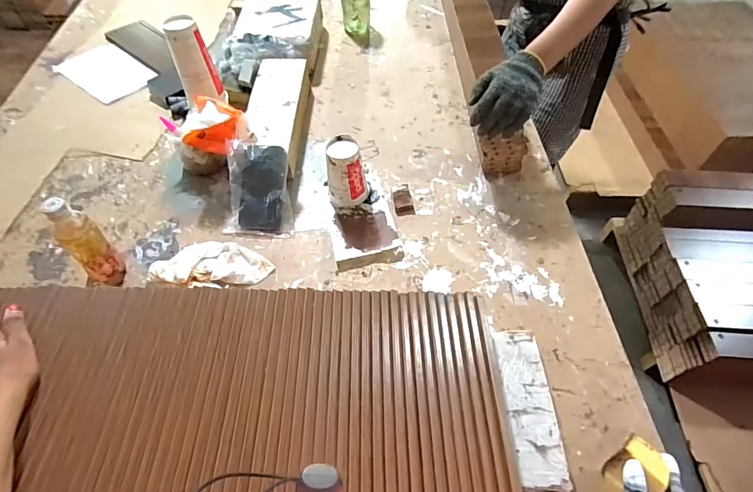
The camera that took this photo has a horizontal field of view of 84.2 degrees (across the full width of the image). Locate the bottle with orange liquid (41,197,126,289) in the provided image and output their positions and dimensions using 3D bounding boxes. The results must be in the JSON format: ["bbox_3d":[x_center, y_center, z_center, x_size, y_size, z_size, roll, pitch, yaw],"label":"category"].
[{"bbox_3d":[-0.466,-0.005,0.668,0.052,0.176,0.046,-37,62,-24],"label":"bottle with orange liquid"}]

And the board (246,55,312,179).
[{"bbox_3d":[-0.230,-0.309,0.963,0.117,0.080,0.370,1,52,-2],"label":"board"}]

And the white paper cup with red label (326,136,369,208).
[{"bbox_3d":[-0.055,-0.140,0.806,0.076,0.126,0.076,0,54,-1],"label":"white paper cup with red label"}]

